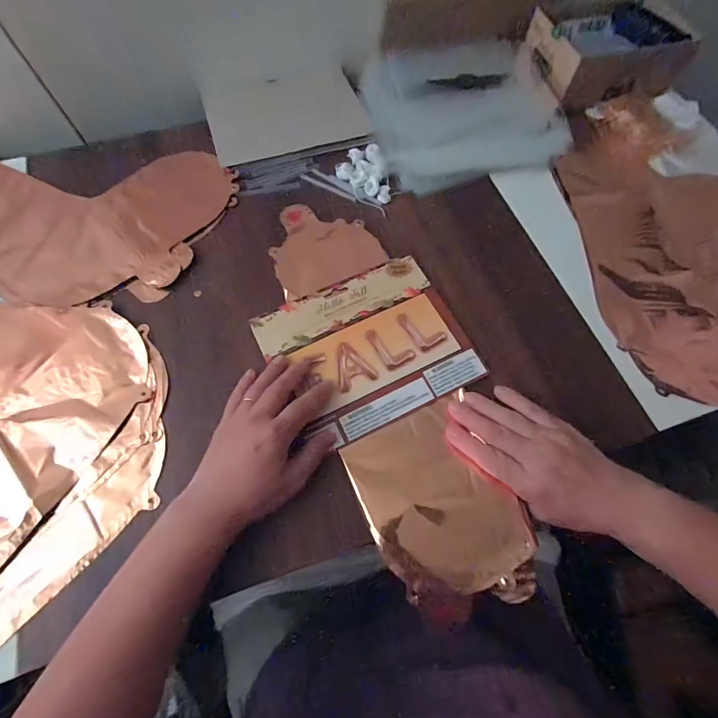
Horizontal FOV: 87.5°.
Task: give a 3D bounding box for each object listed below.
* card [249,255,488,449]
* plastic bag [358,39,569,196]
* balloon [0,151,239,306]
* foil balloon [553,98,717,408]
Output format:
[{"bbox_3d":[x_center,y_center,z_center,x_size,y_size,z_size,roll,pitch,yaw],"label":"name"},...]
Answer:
[{"bbox_3d":[0.008,-0.014,0.380,0.188,0.010,0.158,-24,68,-10],"label":"card"},{"bbox_3d":[0.137,-0.334,0.501,0.237,0.044,0.208,-14,67,-6],"label":"plastic bag"},{"bbox_3d":[-0.389,-0.168,0.449,0.453,0.012,0.222,3,66,2],"label":"balloon"},{"bbox_3d":[0.361,-0.144,0.434,0.197,0.031,0.430,-4,66,-2],"label":"foil balloon"}]

